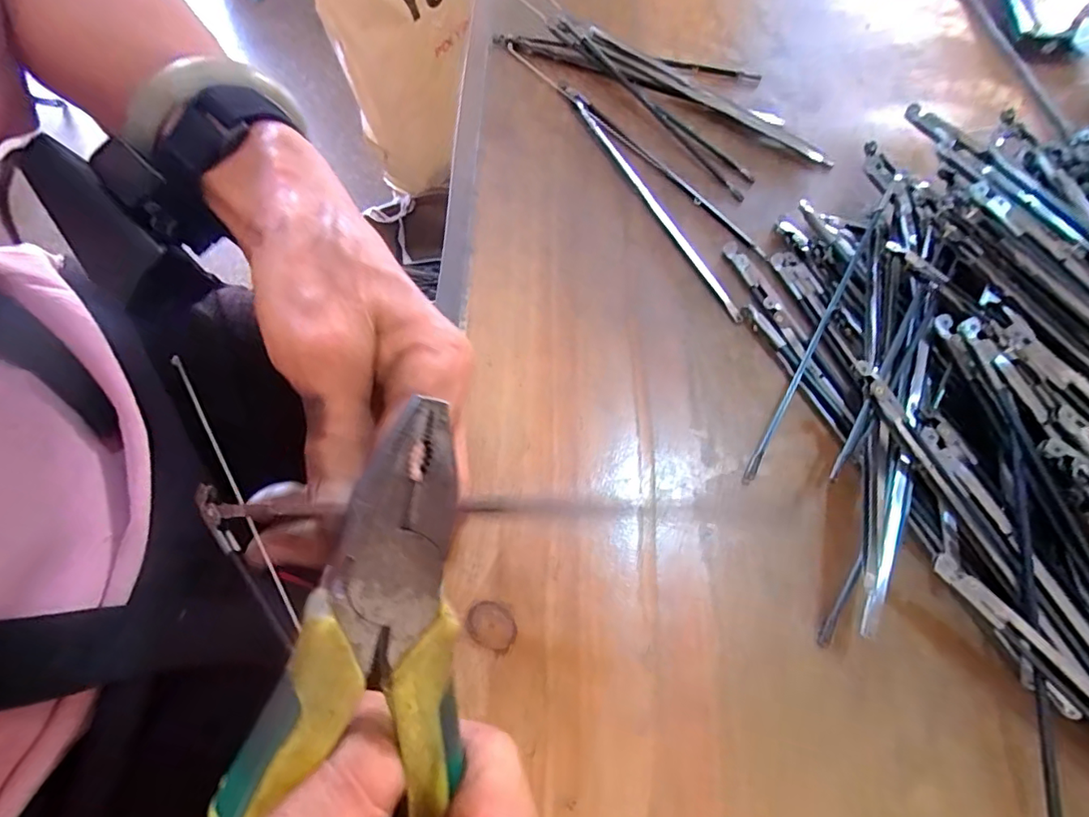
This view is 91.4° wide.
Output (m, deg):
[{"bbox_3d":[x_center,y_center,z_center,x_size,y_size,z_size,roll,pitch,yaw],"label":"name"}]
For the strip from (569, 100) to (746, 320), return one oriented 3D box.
[{"bbox_3d":[0.059,-0.114,0.289,0.007,0.007,0.168,-25,67,-9],"label":"strip"}]

